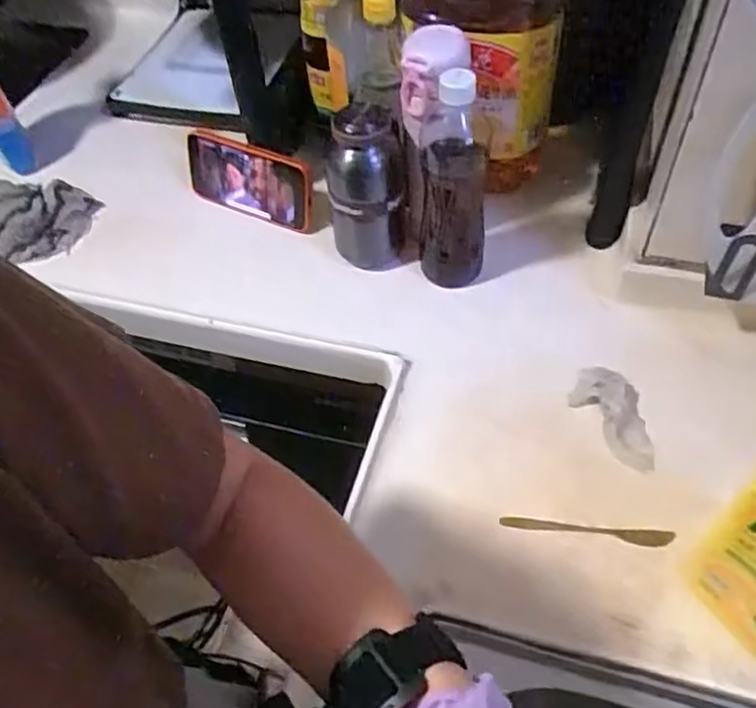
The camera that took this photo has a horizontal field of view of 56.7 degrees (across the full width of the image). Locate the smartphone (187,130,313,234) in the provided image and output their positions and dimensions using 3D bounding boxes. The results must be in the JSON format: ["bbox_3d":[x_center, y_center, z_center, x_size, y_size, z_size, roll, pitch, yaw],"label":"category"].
[{"bbox_3d":[-0.154,-0.205,0.819,0.192,0.085,0.017,24,39,27],"label":"smartphone"}]

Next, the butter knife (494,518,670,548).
[{"bbox_3d":[0.167,0.143,0.563,0.134,0.006,0.015,5,53,8],"label":"butter knife"}]

